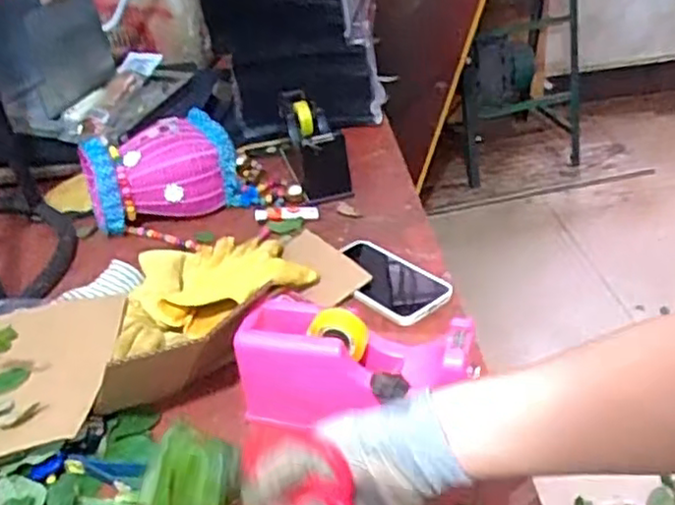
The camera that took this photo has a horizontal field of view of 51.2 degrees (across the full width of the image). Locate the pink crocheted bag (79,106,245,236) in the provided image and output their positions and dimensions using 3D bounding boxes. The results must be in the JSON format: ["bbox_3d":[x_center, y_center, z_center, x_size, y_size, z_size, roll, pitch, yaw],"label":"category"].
[{"bbox_3d":[-0.243,-0.117,0.959,0.198,0.097,0.136,-16,34,-13],"label":"pink crocheted bag"}]

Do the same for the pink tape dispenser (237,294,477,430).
[{"bbox_3d":[0.016,0.102,0.589,0.190,0.093,0.070,4,34,17],"label":"pink tape dispenser"}]

